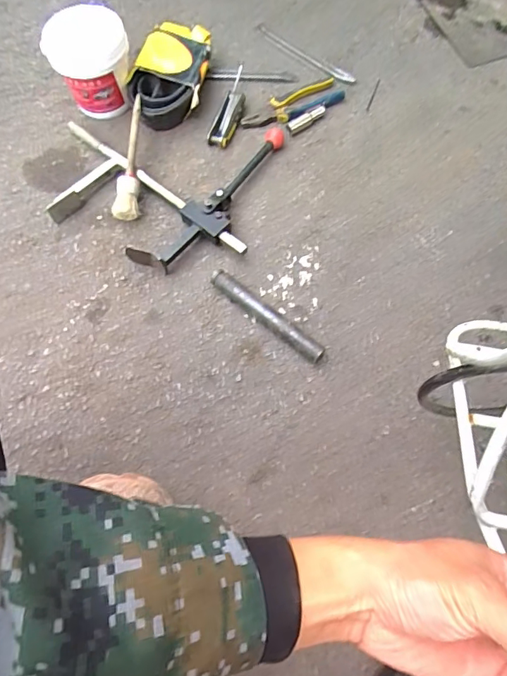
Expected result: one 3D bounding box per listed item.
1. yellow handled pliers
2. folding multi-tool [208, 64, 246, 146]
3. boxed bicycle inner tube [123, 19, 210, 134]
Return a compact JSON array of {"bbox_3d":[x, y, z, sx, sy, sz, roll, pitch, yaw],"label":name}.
[{"bbox_3d":[0.071,-0.420,0.797,0.193,0.022,0.055,-23,72,-7],"label":"yellow handled pliers"},{"bbox_3d":[-0.035,-0.420,0.789,0.038,0.022,0.179,16,71,6],"label":"folding multi-tool"},{"bbox_3d":[-0.149,-0.473,0.782,0.122,0.076,0.199,11,74,3],"label":"boxed bicycle inner tube"}]

